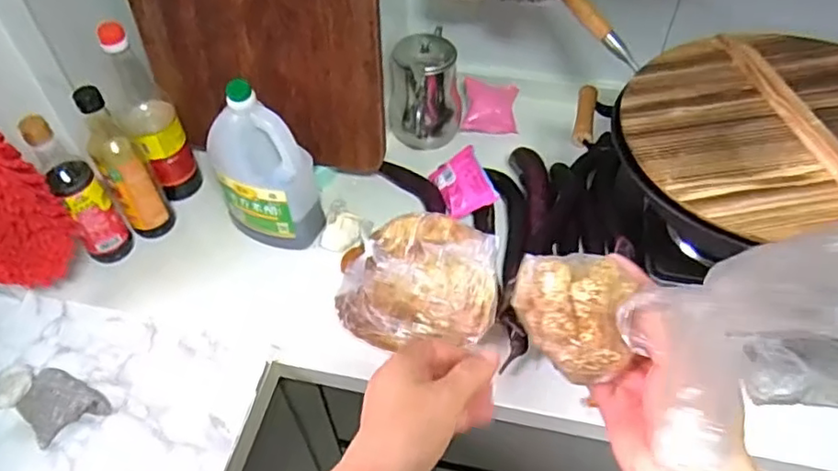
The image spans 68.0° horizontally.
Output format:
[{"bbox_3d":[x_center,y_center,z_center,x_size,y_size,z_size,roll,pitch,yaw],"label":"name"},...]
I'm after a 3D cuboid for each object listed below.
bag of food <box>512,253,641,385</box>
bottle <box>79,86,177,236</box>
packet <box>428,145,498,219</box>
[{"bbox_3d":[0.098,0.051,0.399,0.071,0.056,0.061,6,51,6],"label":"bag of food"},{"bbox_3d":[-0.393,-0.083,0.835,0.060,0.247,0.047,-25,54,-18],"label":"bottle"},{"bbox_3d":[0.065,-0.077,0.923,0.076,0.016,0.103,-32,54,12],"label":"packet"}]

